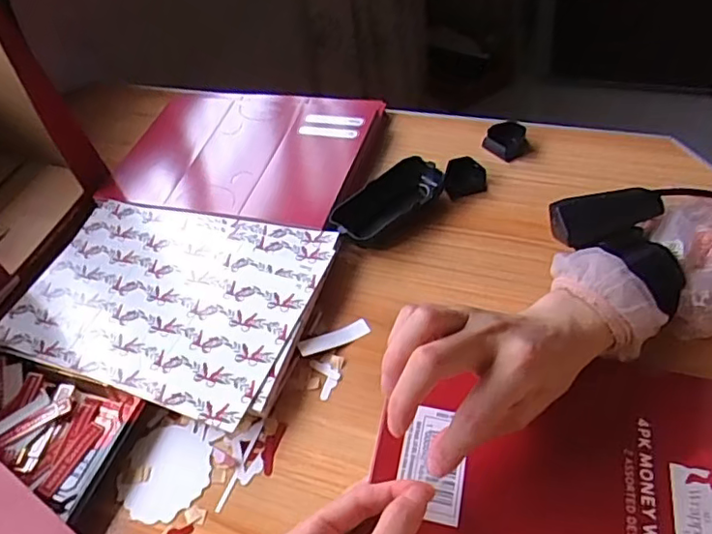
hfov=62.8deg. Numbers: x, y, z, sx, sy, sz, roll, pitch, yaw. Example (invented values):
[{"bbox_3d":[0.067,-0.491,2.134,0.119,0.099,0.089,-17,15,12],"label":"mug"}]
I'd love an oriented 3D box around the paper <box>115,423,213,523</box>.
[{"bbox_3d":[-0.140,0.149,0.426,0.066,0.004,0.067,30,62,29],"label":"paper"}]

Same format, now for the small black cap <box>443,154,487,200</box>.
[{"bbox_3d":[0.102,-0.087,0.554,0.039,0.017,0.033,-14,48,1],"label":"small black cap"}]

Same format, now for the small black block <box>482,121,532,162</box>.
[{"bbox_3d":[0.151,-0.127,0.577,0.038,0.019,0.037,32,63,33],"label":"small black block"}]

